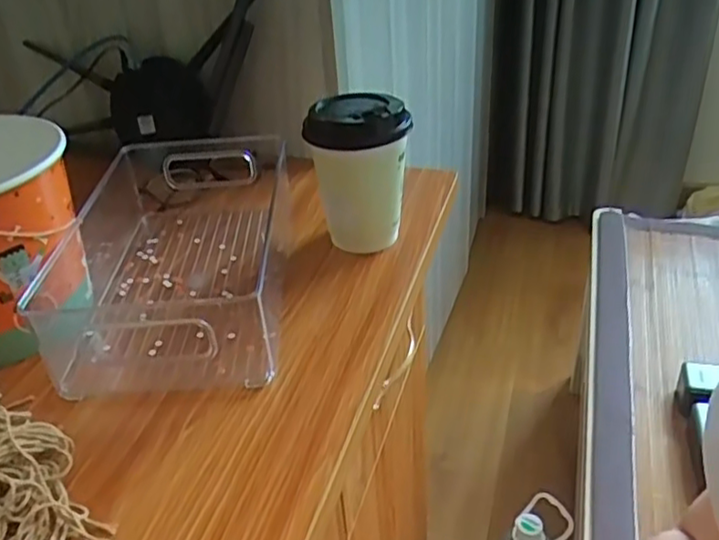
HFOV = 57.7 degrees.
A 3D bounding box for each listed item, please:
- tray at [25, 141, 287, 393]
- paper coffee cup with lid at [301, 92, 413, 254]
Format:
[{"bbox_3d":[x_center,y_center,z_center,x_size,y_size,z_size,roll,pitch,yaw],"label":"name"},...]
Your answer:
[{"bbox_3d":[-0.155,-0.035,0.552,0.181,0.077,0.322,-4,34,0],"label":"tray"},{"bbox_3d":[0.001,-0.072,0.542,0.078,0.124,0.087,-3,34,3],"label":"paper coffee cup with lid"}]

